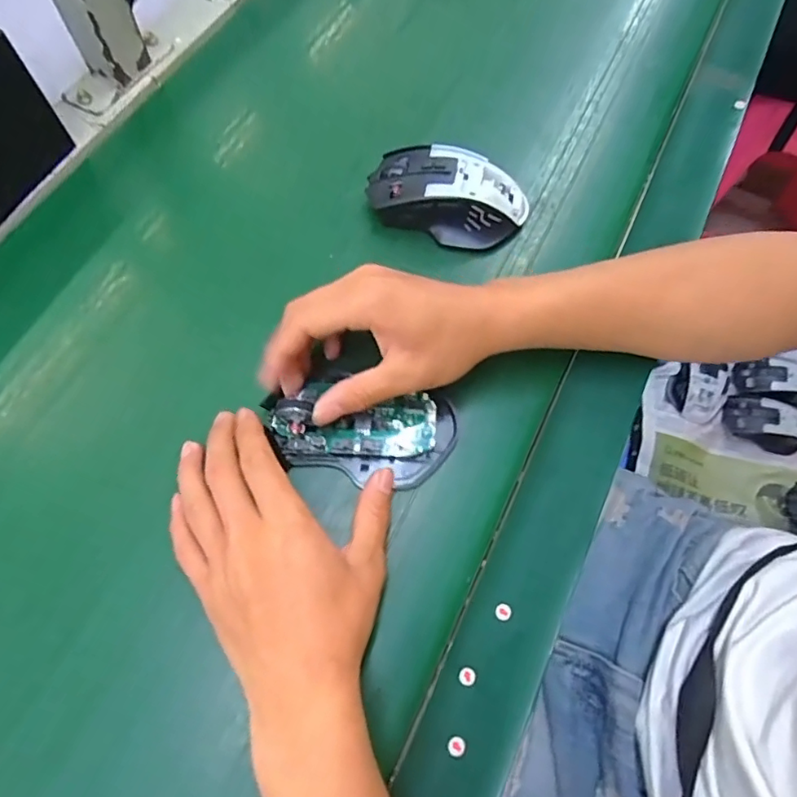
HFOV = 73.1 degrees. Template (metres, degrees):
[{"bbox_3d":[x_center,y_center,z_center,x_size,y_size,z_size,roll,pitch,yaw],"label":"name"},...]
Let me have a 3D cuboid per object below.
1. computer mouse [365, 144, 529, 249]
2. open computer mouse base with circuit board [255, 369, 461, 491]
[{"bbox_3d":[0.036,-0.148,0.394,0.113,0.038,0.059,14,67,4],"label":"computer mouse"},{"bbox_3d":[-0.021,0.014,0.325,0.115,0.031,0.068,7,67,-6],"label":"open computer mouse base with circuit board"}]

